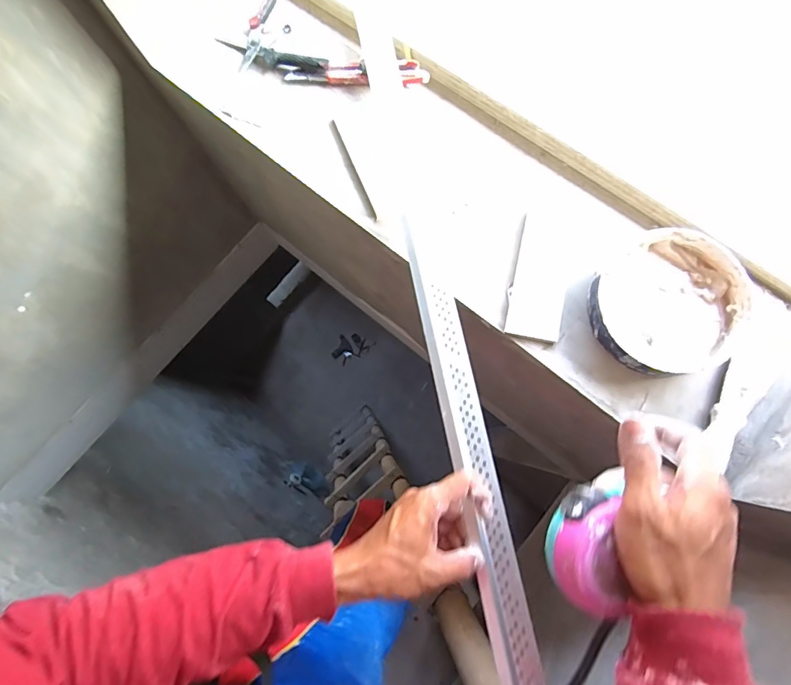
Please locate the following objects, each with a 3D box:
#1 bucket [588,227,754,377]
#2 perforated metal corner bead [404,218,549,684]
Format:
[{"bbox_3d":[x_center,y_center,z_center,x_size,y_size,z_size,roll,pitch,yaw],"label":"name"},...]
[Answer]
[{"bbox_3d":[0.284,-0.037,0.465,0.148,0.042,0.149,0,72,1],"label":"bucket"},{"bbox_3d":[0.074,0.119,0.423,0.042,0.013,0.486,-10,76,-2],"label":"perforated metal corner bead"}]

